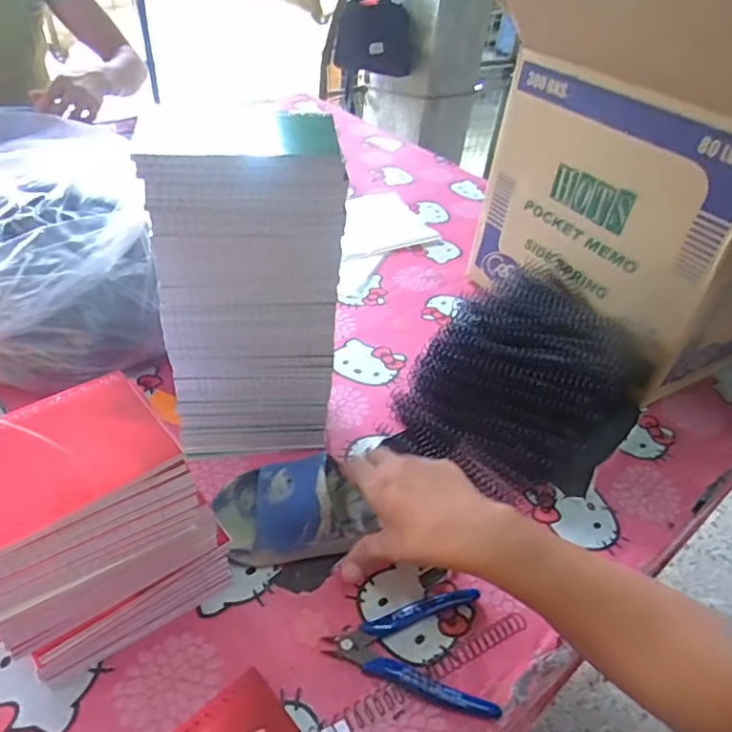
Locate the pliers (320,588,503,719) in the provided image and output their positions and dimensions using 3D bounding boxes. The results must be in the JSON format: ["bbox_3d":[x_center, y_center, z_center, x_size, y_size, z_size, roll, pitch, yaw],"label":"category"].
[{"bbox_3d":[0.030,0.199,0.407,0.114,0.010,0.086,5,40,-2],"label":"pliers"}]

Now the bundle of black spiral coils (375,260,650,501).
[{"bbox_3d":[0.166,0.011,0.578,0.202,0.099,0.274,30,46,25],"label":"bundle of black spiral coils"}]

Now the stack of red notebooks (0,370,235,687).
[{"bbox_3d":[-0.177,0.114,0.355,0.158,0.176,0.087,-25,49,-32],"label":"stack of red notebooks"}]

